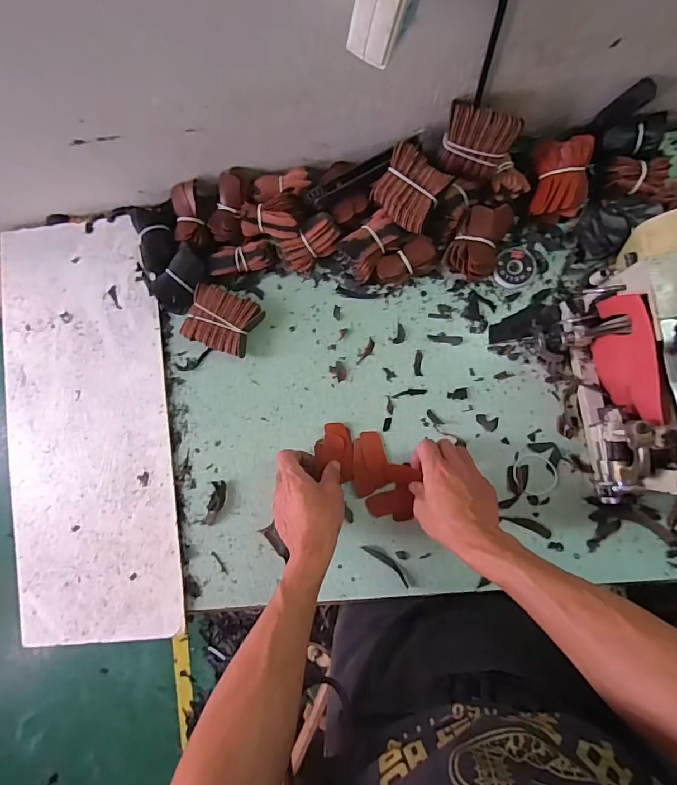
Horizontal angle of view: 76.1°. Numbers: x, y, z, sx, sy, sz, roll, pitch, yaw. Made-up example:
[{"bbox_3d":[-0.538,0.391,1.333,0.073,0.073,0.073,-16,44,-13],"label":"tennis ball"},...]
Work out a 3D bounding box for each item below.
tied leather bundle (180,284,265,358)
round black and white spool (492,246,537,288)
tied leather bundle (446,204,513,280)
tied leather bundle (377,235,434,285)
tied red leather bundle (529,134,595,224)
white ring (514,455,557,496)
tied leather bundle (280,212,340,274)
[{"bbox_3d":[-0.150,-0.093,0.563,0.085,0.034,0.073,20,88,6],"label":"tied leather bundle"},{"bbox_3d":[0.223,-0.158,0.545,0.052,0.011,0.049,0,86,5],"label":"round black and white spool"},{"bbox_3d":[0.175,-0.186,0.536,0.058,0.045,0.087,26,89,6],"label":"tied leather bundle"},{"bbox_3d":[0.085,-0.166,0.551,0.075,0.027,0.037,-25,85,3],"label":"tied leather bundle"},{"bbox_3d":[0.264,-0.250,0.519,0.059,0.064,0.086,3,87,5],"label":"tied red leather bundle"},{"bbox_3d":[0.242,0.101,0.529,0.053,0.004,0.049,0,86,5],"label":"white ring"},{"bbox_3d":[-0.036,-0.190,0.560,0.077,0.037,0.042,-32,84,3],"label":"tied leather bundle"}]

